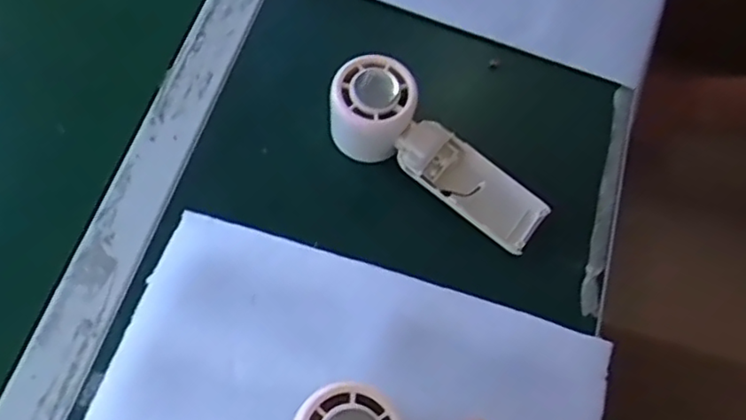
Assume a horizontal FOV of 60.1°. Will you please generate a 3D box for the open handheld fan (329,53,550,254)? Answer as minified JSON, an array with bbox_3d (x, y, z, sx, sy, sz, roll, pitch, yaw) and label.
[{"bbox_3d":[0.040,-0.034,0.440,0.166,0.055,0.050,38,68,-4],"label":"open handheld fan"}]

